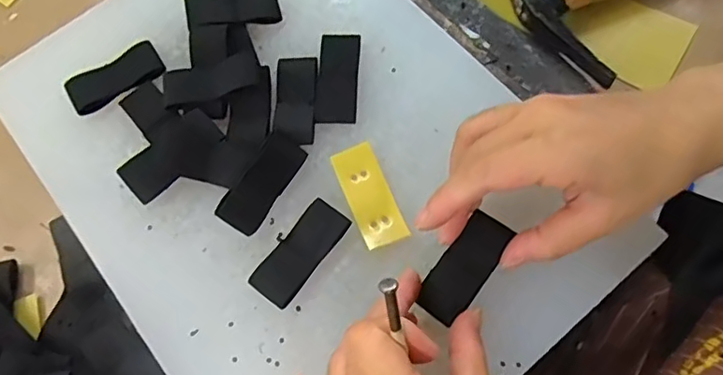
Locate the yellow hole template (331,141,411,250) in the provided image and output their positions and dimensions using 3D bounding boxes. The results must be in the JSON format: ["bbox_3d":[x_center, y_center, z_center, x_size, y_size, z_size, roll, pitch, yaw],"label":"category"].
[{"bbox_3d":[0.005,0.004,0.314,0.025,0.008,0.062,-22,70,-4],"label":"yellow hole template"}]

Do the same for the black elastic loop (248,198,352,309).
[{"bbox_3d":[-0.034,0.036,0.305,0.026,0.006,0.061,35,75,15],"label":"black elastic loop"}]

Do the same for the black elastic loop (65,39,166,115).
[{"bbox_3d":[-0.160,-0.071,0.353,0.061,0.004,0.031,-32,71,-8],"label":"black elastic loop"}]

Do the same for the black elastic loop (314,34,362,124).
[{"bbox_3d":[-0.015,-0.070,0.344,0.025,0.004,0.063,1,70,4],"label":"black elastic loop"}]

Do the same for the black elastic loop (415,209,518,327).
[{"bbox_3d":[0.055,0.041,0.287,0.025,0.008,0.061,35,79,13],"label":"black elastic loop"}]

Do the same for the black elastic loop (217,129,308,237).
[{"bbox_3d":[-0.057,-0.003,0.316,0.025,0.004,0.061,37,68,-12],"label":"black elastic loop"}]

